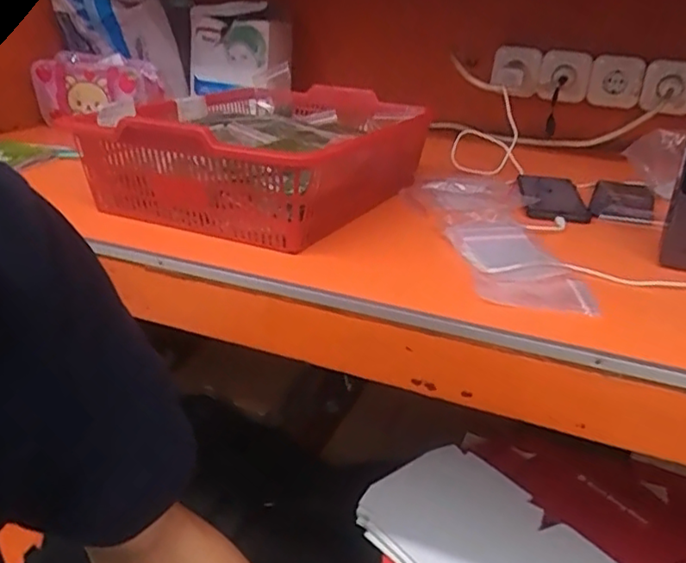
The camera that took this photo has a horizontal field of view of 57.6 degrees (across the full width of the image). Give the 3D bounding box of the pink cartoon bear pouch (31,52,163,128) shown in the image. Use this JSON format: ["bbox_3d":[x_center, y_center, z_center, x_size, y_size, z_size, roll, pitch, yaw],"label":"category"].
[{"bbox_3d":[-0.428,-0.331,1.077,0.220,0.124,0.029,0,2,8],"label":"pink cartoon bear pouch"}]

